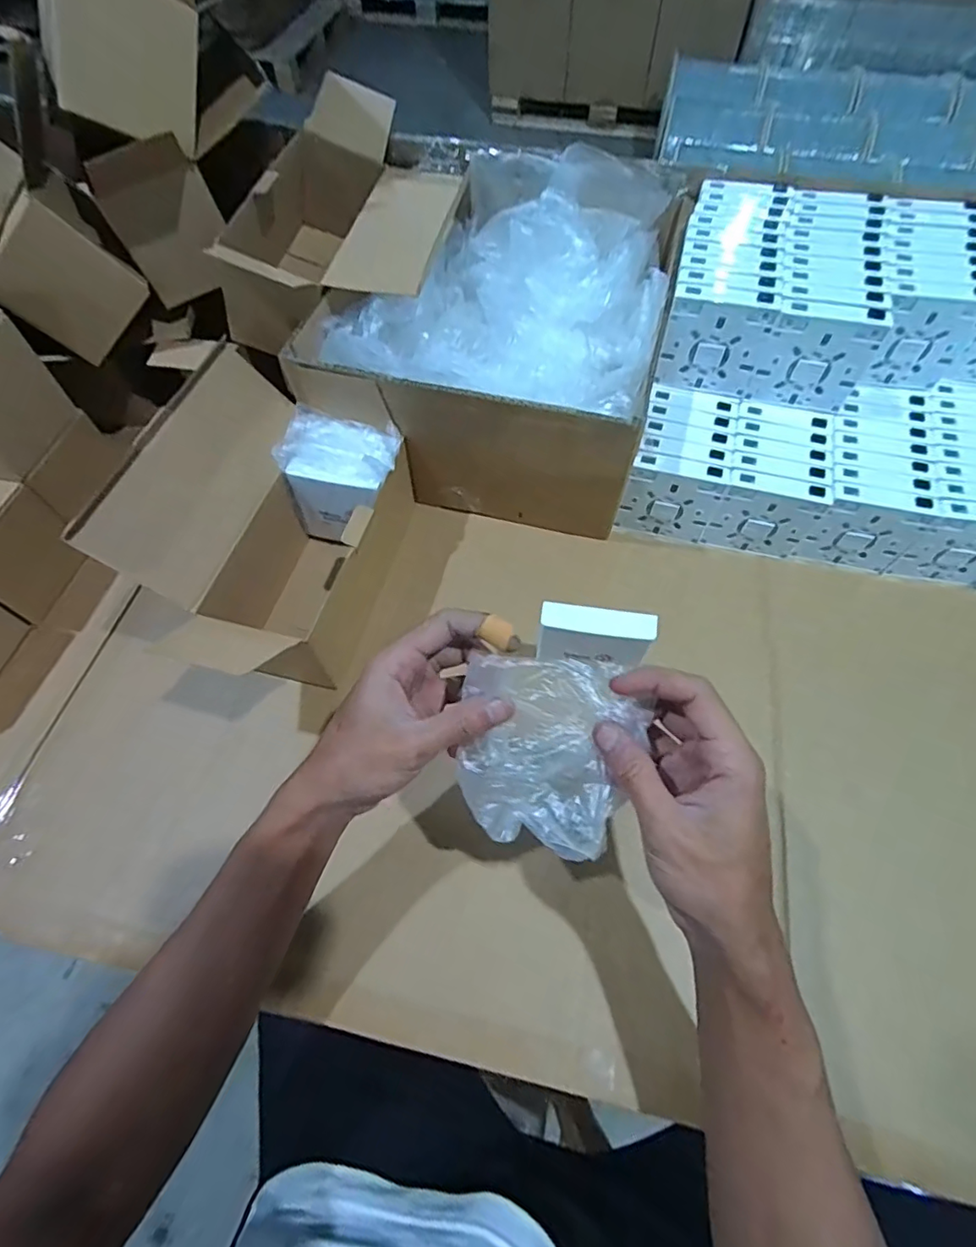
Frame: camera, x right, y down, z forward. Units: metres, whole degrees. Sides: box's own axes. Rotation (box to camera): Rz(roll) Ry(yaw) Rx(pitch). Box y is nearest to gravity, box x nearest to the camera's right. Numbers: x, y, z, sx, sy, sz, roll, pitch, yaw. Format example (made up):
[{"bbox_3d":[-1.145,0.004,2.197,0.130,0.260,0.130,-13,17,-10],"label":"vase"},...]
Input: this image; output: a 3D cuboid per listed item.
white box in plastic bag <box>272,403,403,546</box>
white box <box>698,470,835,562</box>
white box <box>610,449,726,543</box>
[{"bbox_3d":[-0.129,-0.129,0.502,0.100,0.095,0.076,15,58,10],"label":"white box in plastic bag"},{"bbox_3d":[0.254,-0.098,0.509,0.087,0.086,0.020,10,58,7],"label":"white box"},{"bbox_3d":[0.170,-0.116,0.517,0.083,0.086,0.021,10,58,7],"label":"white box"}]

